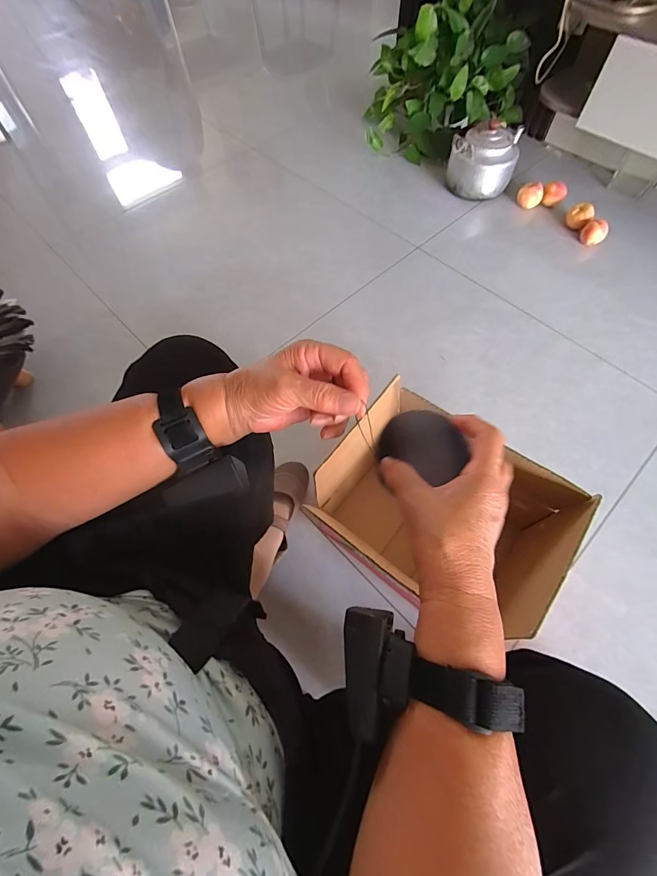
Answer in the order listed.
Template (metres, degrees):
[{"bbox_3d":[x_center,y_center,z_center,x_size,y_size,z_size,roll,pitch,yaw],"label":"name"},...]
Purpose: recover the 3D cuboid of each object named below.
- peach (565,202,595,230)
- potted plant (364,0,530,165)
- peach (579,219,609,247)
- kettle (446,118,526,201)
[{"bbox_3d":[0.748,-0.657,1.131,0.067,0.063,0.070,35,69,17],"label":"peach"},{"bbox_3d":[0.401,-1.230,1.277,0.505,0.349,0.476,7,64,4],"label":"potted plant"},{"bbox_3d":[0.788,-0.606,1.120,0.065,0.056,0.065,35,69,17],"label":"peach"},{"bbox_3d":[0.493,-0.894,1.206,0.200,0.171,0.250,16,65,9],"label":"kettle"}]

